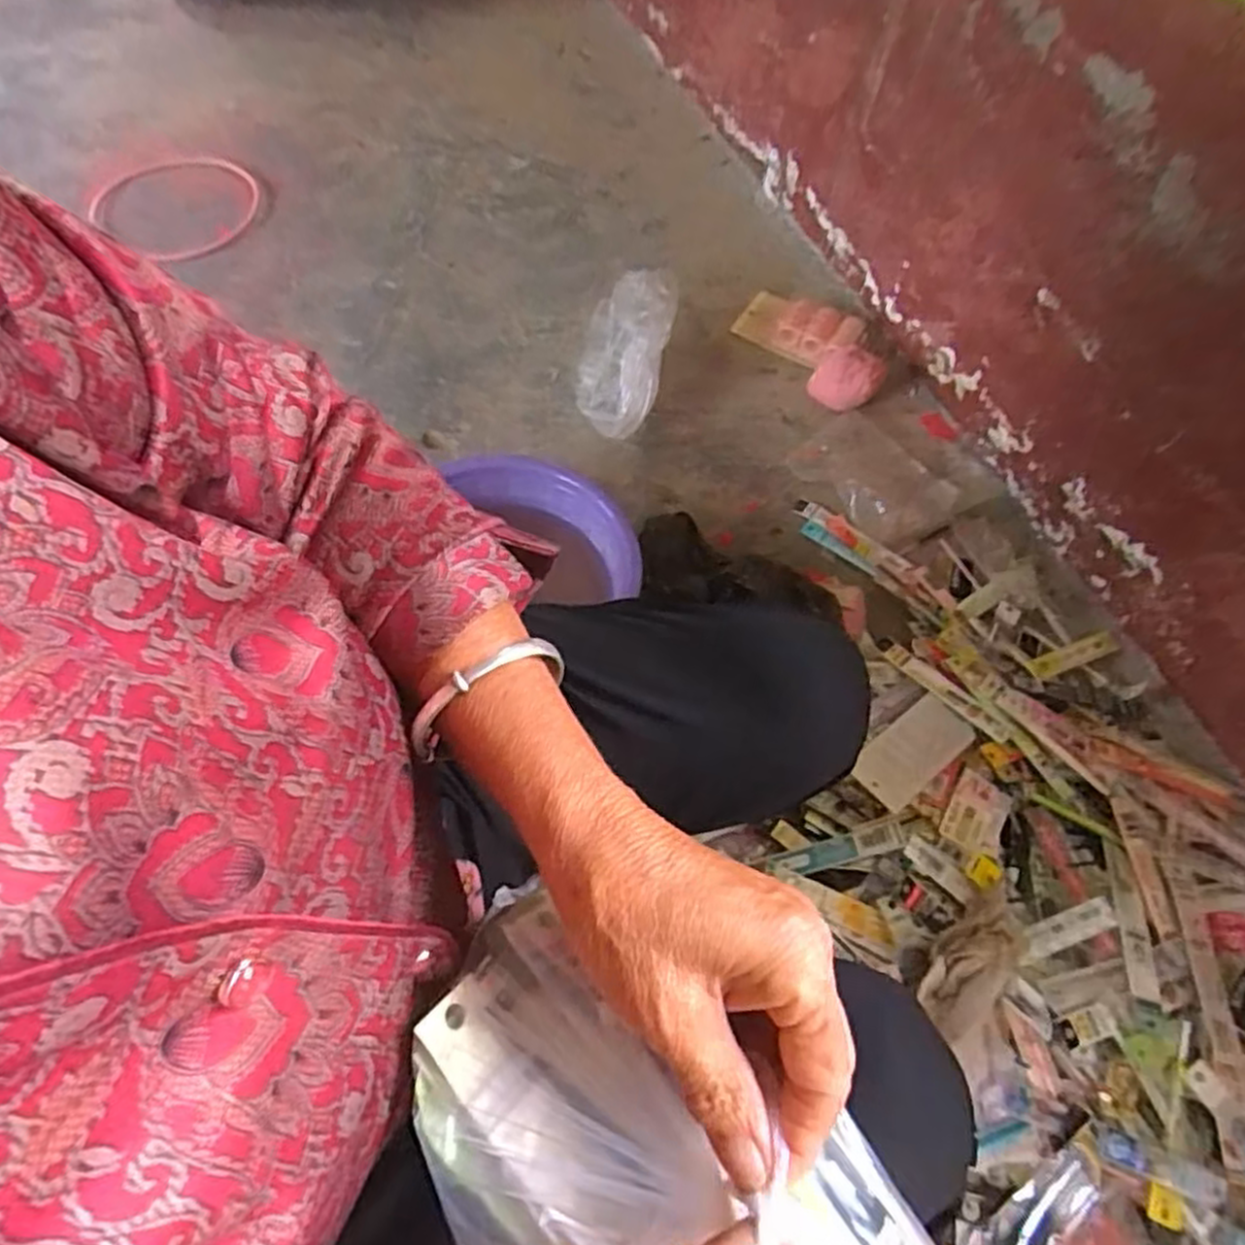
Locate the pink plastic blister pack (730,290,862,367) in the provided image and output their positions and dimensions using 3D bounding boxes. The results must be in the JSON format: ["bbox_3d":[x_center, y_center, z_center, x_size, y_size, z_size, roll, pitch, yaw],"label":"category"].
[{"bbox_3d":[0.262,-0.442,1.133,0.167,0.017,0.116,25,63,12],"label":"pink plastic blister pack"}]

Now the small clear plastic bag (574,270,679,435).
[{"bbox_3d":[0.002,-0.375,1.046,0.117,0.106,0.240,9,61,3],"label":"small clear plastic bag"}]

